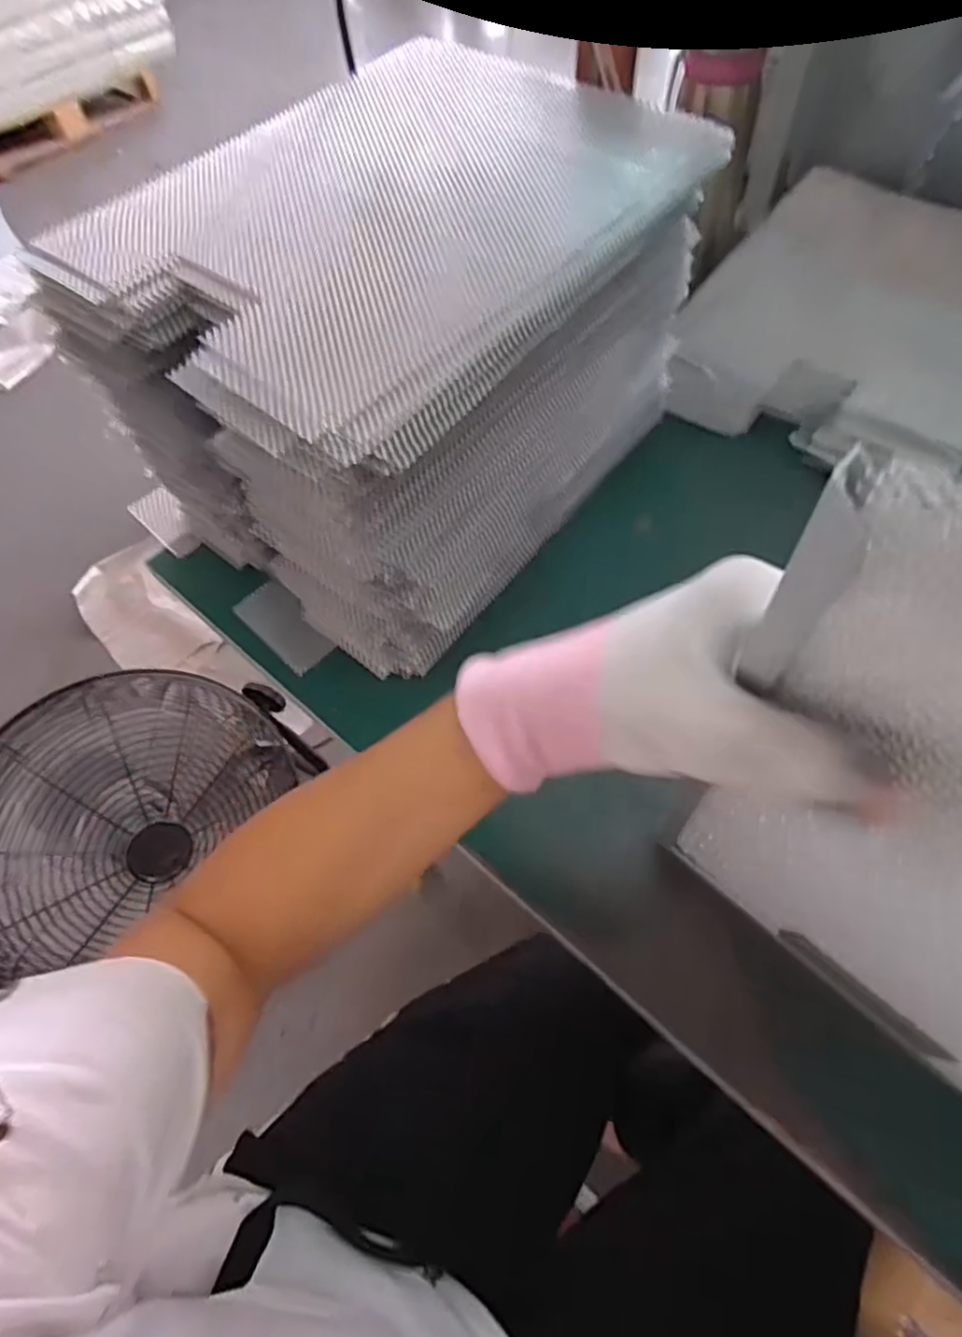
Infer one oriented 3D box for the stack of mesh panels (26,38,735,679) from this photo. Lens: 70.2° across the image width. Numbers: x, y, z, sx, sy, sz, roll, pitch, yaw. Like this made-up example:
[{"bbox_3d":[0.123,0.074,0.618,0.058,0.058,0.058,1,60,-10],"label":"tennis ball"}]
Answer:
[{"bbox_3d":[-0.041,-0.217,0.476,0.244,0.206,0.353,32,66,19],"label":"stack of mesh panels"}]

